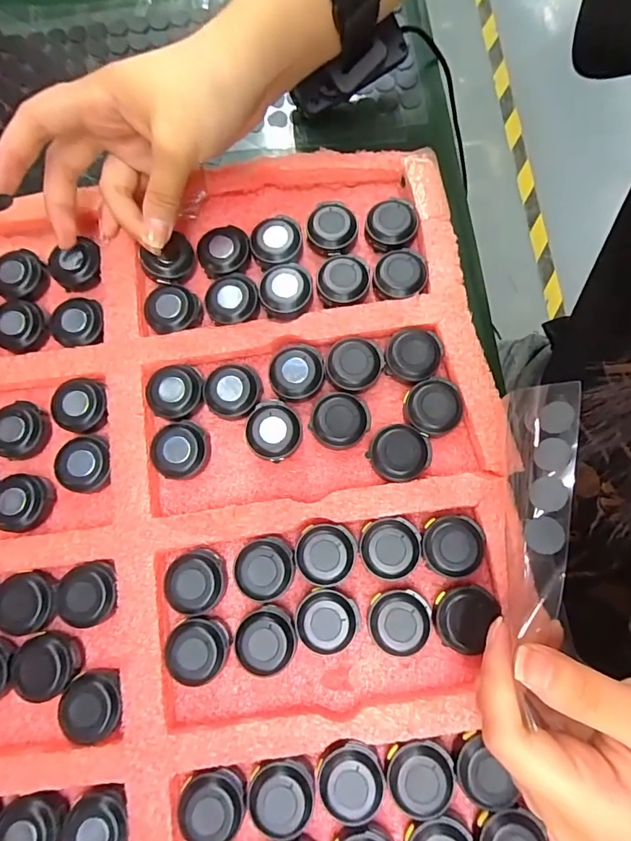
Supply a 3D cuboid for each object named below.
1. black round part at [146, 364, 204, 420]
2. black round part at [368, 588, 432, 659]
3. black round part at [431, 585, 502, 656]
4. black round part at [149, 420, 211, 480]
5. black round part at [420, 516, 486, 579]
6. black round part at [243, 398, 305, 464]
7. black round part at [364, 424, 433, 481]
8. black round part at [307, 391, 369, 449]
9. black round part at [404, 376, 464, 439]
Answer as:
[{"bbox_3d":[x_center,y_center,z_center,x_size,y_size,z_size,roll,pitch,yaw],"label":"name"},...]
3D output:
[{"bbox_3d":[-0.075,-0.016,0.239,0.028,0.012,0.030,0,78,1],"label":"black round part"},{"bbox_3d":[0.040,0.096,0.213,0.029,0.012,0.028,0,78,1],"label":"black round part"},{"bbox_3d":[0.070,0.092,0.211,0.025,0.016,0.030,28,80,7],"label":"black round part"},{"bbox_3d":[-0.070,0.016,0.234,0.029,0.012,0.029,0,78,1],"label":"black round part"},{"bbox_3d":[0.067,0.061,0.216,0.028,0.005,0.029,-6,69,16],"label":"black round part"},{"bbox_3d":[-0.022,0.005,0.234,0.028,0.013,0.030,0,78,1],"label":"black round part"},{"bbox_3d":[0.043,0.017,0.228,0.028,0.013,0.027,0,78,1],"label":"black round part"},{"bbox_3d":[0.013,0.001,0.233,0.029,0.013,0.028,0,76,1],"label":"black round part"},{"bbox_3d":[0.061,-0.007,0.233,0.030,0.013,0.028,0,78,1],"label":"black round part"}]

